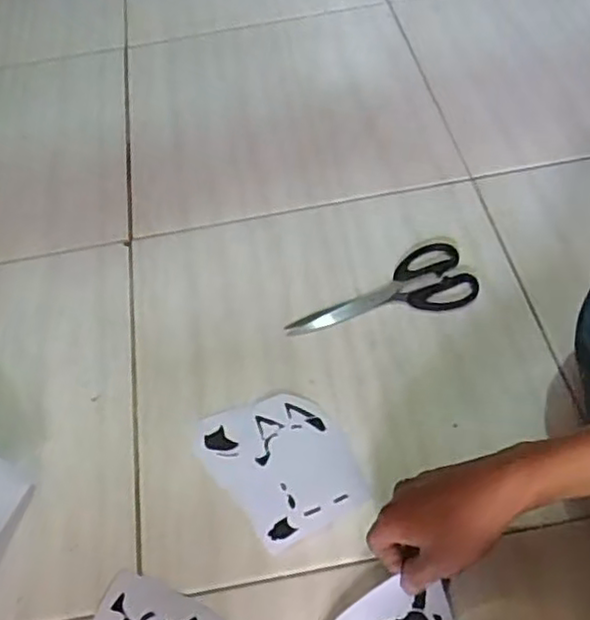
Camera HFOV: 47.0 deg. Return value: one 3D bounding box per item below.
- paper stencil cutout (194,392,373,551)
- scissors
[{"bbox_3d":[-0.014,0.133,0.595,0.115,0.005,0.137,-24,53,-11],"label":"paper stencil cutout"},{"bbox_3d":[0.085,-0.015,0.692,0.195,0.008,0.079,-17,54,-7],"label":"scissors"}]

